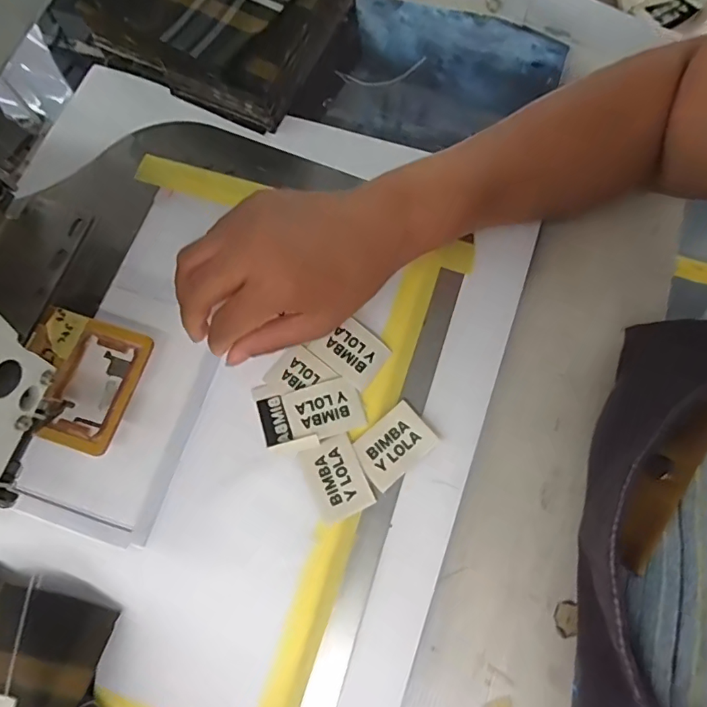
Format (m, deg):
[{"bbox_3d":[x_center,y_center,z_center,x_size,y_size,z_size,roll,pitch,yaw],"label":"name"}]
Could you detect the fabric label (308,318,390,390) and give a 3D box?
[{"bbox_3d":[-0.001,-0.003,0.324,0.045,0.004,0.036,38,81,7],"label":"fabric label"}]

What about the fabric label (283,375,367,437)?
[{"bbox_3d":[-0.018,0.036,0.316,0.047,0.006,0.034,-15,77,-5],"label":"fabric label"}]

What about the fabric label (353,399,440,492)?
[{"bbox_3d":[0.025,0.057,0.308,0.048,0.004,0.035,-42,79,-4],"label":"fabric label"}]

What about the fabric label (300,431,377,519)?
[{"bbox_3d":[-0.010,0.076,0.304,0.033,0.004,0.047,-25,73,-4],"label":"fabric label"}]

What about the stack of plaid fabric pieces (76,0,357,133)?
[{"bbox_3d":[-0.108,-0.285,0.390,0.188,0.047,0.157,28,76,12],"label":"stack of plaid fabric pieces"}]

